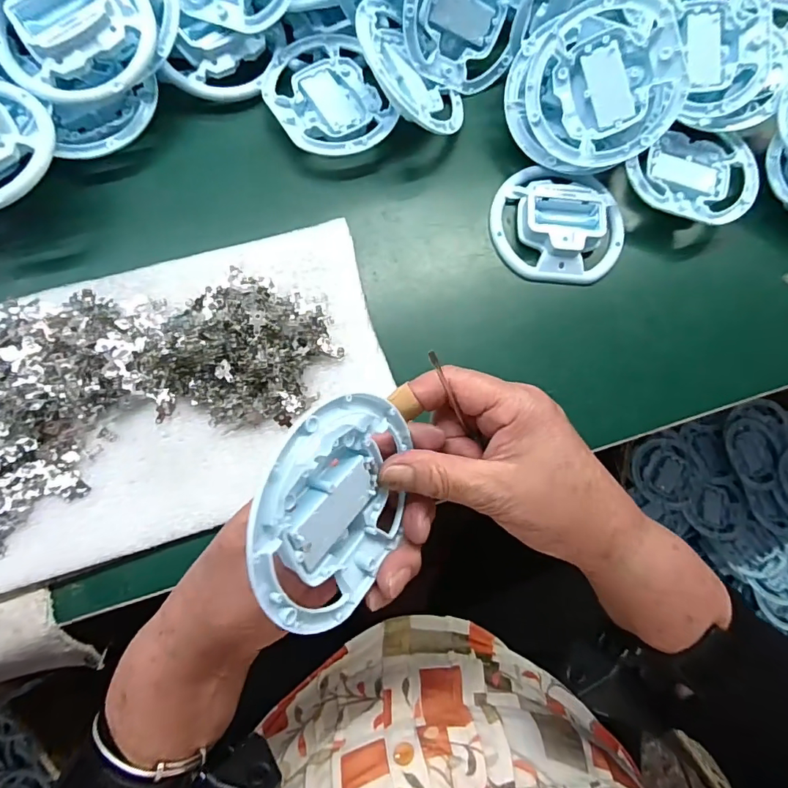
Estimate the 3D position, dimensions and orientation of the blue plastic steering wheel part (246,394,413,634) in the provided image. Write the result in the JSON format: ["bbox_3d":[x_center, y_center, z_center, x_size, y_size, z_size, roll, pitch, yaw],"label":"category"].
[{"bbox_3d":[-0.029,0.051,0.219,0.017,0.092,0.099,8,102,33],"label":"blue plastic steering wheel part"}]

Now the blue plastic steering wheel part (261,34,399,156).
[{"bbox_3d":[-0.051,-0.228,0.375,0.086,0.020,0.103,-23,81,-8],"label":"blue plastic steering wheel part"}]

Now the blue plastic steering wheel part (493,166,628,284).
[{"bbox_3d":[0.128,-0.131,0.369,0.102,0.019,0.090,7,79,-2],"label":"blue plastic steering wheel part"}]

